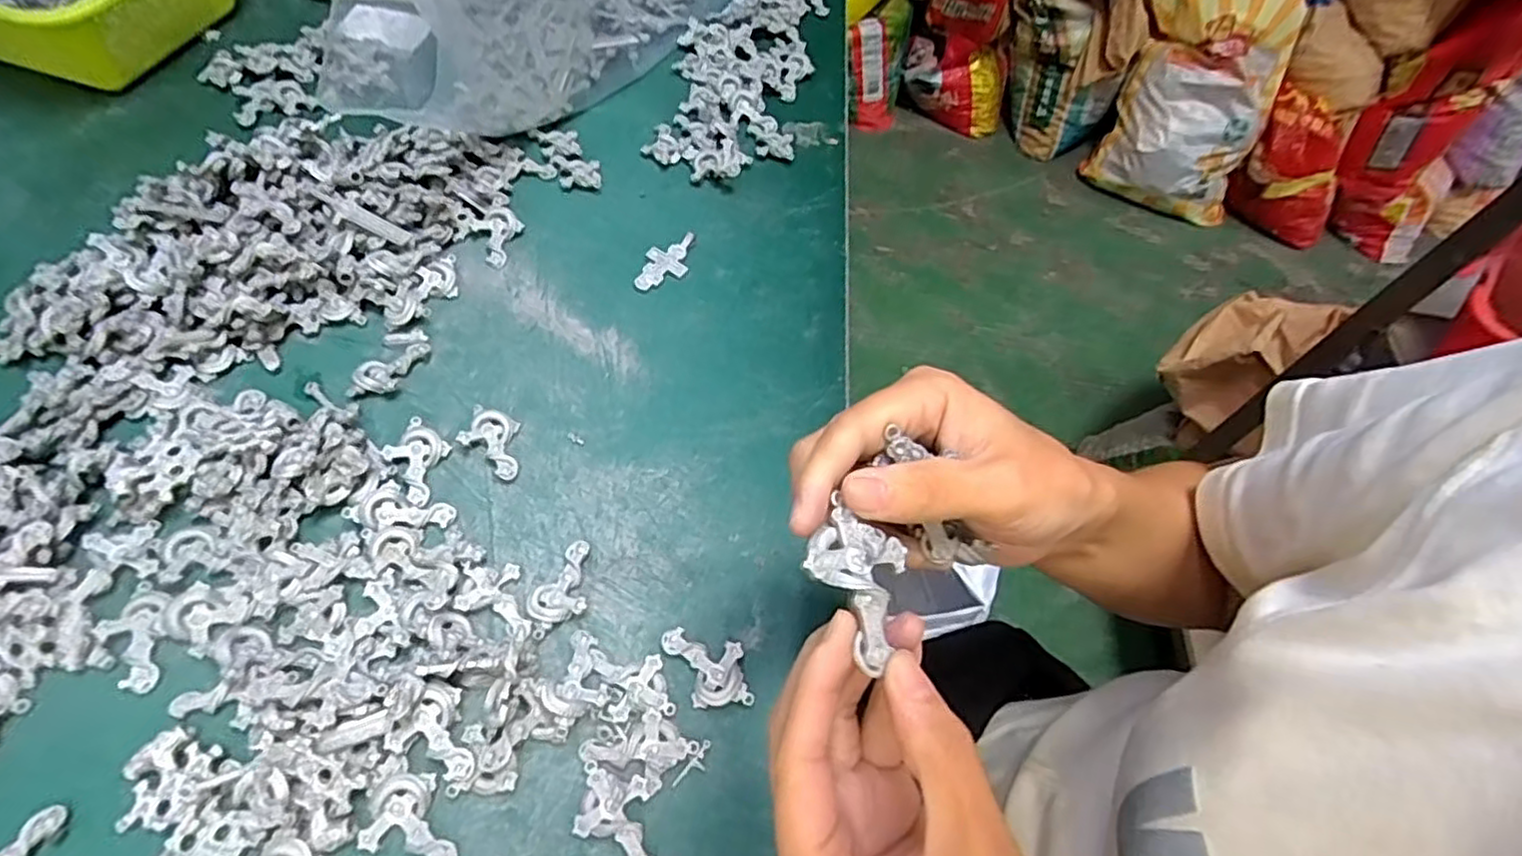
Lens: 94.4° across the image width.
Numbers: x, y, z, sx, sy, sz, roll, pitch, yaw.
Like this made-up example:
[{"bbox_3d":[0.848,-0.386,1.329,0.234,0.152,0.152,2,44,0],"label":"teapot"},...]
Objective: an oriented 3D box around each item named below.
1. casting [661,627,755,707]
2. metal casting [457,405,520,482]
[{"bbox_3d":[-0.024,0.115,0.341,0.031,0.011,0.047,-25,62,-20],"label":"casting"},{"bbox_3d":[-0.148,0.007,0.397,0.044,0.011,0.029,35,61,17],"label":"metal casting"}]

